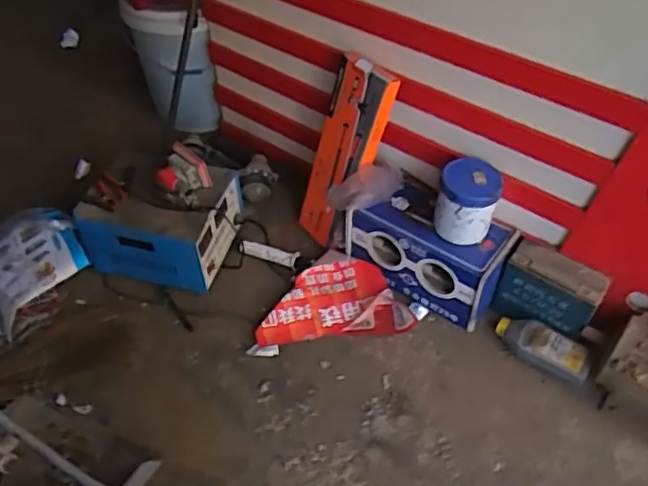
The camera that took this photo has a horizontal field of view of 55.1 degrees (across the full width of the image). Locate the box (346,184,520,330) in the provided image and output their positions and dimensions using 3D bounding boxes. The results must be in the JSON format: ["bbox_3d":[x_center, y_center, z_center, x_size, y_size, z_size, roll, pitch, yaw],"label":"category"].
[{"bbox_3d":[0.221,0.020,1.332,0.316,0.169,0.165,27,55,23],"label":"box"}]

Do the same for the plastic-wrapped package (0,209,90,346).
[{"bbox_3d":[-0.647,0.063,1.279,0.296,0.164,0.217,-29,55,-21],"label":"plastic-wrapped package"}]

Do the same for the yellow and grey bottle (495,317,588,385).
[{"bbox_3d":[0.435,0.209,1.241,0.189,0.051,0.071,31,60,21],"label":"yellow and grey bottle"}]

